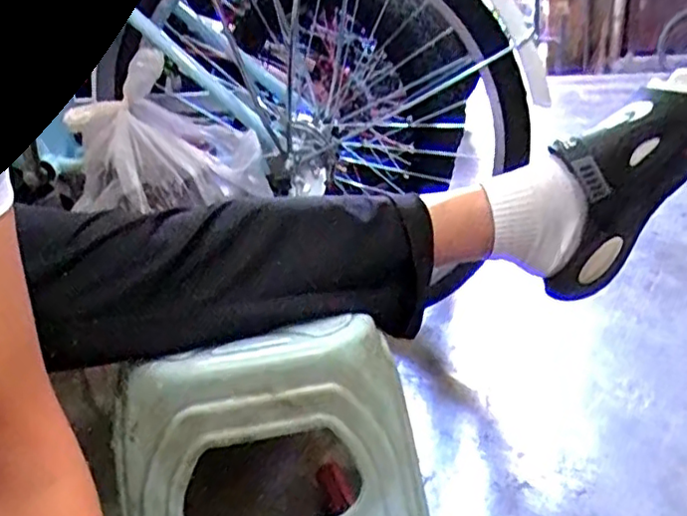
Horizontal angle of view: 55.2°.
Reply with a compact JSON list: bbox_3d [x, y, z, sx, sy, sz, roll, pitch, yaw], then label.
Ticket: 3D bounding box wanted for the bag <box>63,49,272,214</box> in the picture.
[{"bbox_3d":[-0.196,-0.137,0.741,0.200,0.143,0.141,-14,24,-19],"label":"bag"}]

